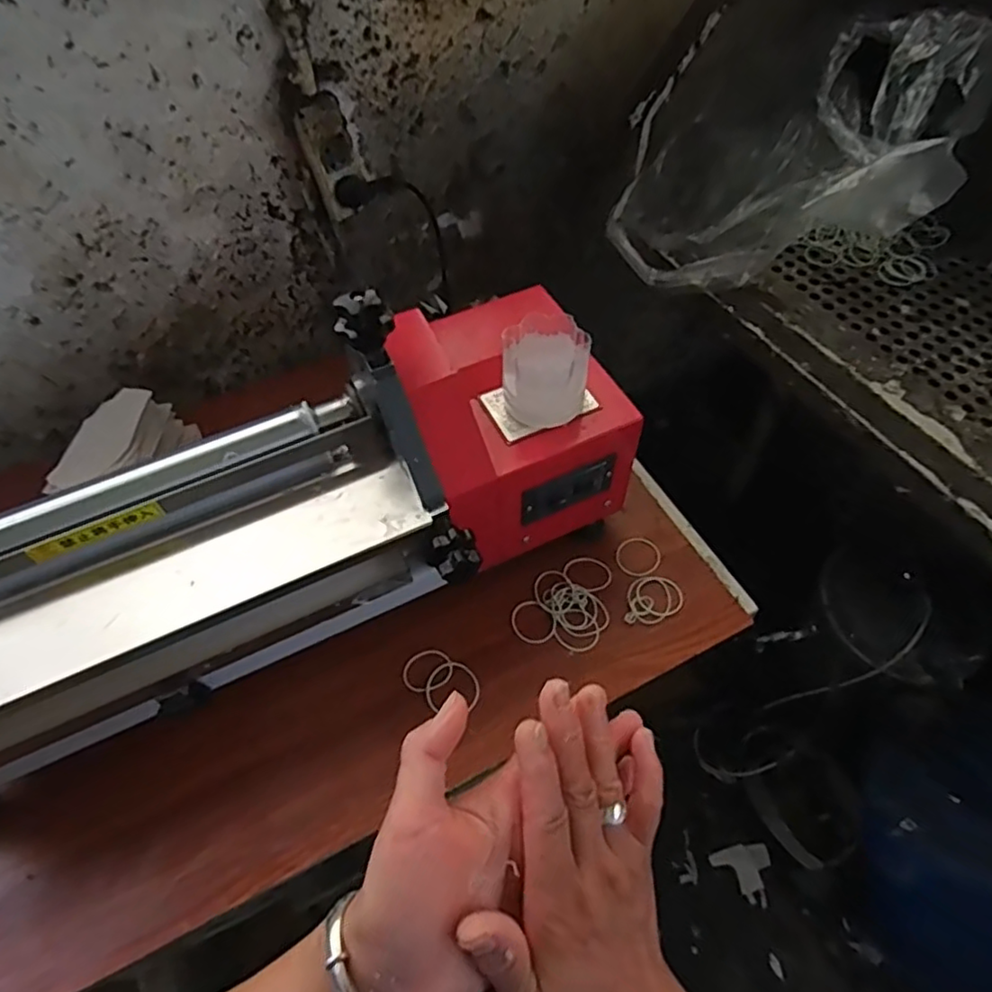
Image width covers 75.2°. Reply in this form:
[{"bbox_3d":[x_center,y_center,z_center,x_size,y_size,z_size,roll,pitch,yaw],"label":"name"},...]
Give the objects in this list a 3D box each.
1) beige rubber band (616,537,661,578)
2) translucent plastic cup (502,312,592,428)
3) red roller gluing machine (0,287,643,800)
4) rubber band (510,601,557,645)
[{"bbox_3d":[0.158,0.067,0.717,0.047,0.004,0.048,-2,56,2],"label":"beige rubber band"},{"bbox_3d":[0.045,-0.113,0.584,0.075,0.067,0.085,1,56,4],"label":"translucent plastic cup"},{"bbox_3d":[-0.224,0.033,0.561,0.734,0.266,0.228,-25,58,-13],"label":"red roller gluing machine"},{"bbox_3d":[0.039,0.135,0.685,0.050,0.005,0.042,37,66,25],"label":"rubber band"}]

